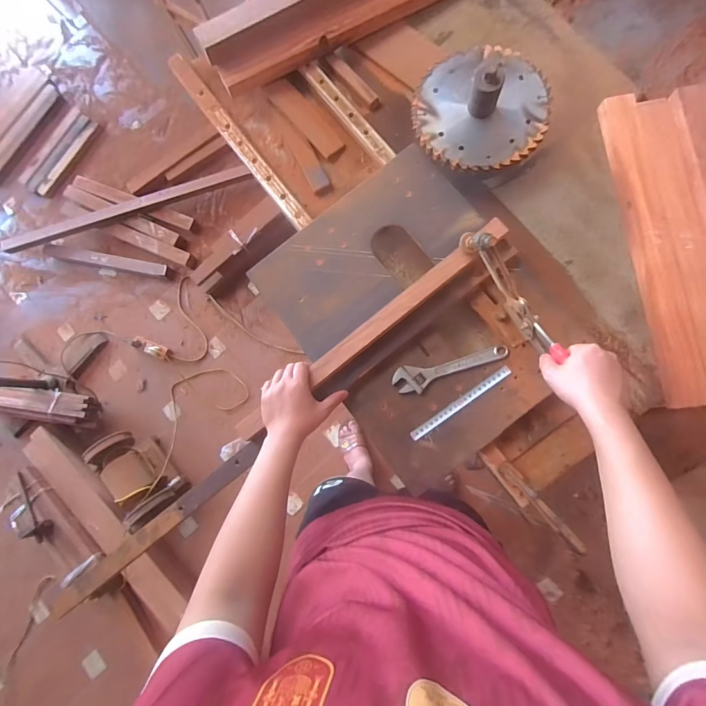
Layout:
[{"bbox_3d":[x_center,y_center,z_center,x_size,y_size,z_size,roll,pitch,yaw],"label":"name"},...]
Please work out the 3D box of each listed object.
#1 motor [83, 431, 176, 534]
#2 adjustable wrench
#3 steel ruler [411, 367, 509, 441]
[{"bbox_3d":[-0.806,0.449,1.407,0.154,0.160,0.320,-38,80,1],"label":"motor"},{"bbox_3d":[0.166,0.028,0.660,0.195,0.009,0.046,-14,82,4],"label":"adjustable wrench"},{"bbox_3d":[0.182,0.085,0.658,0.196,0.004,0.016,-36,81,1],"label":"steel ruler"}]

